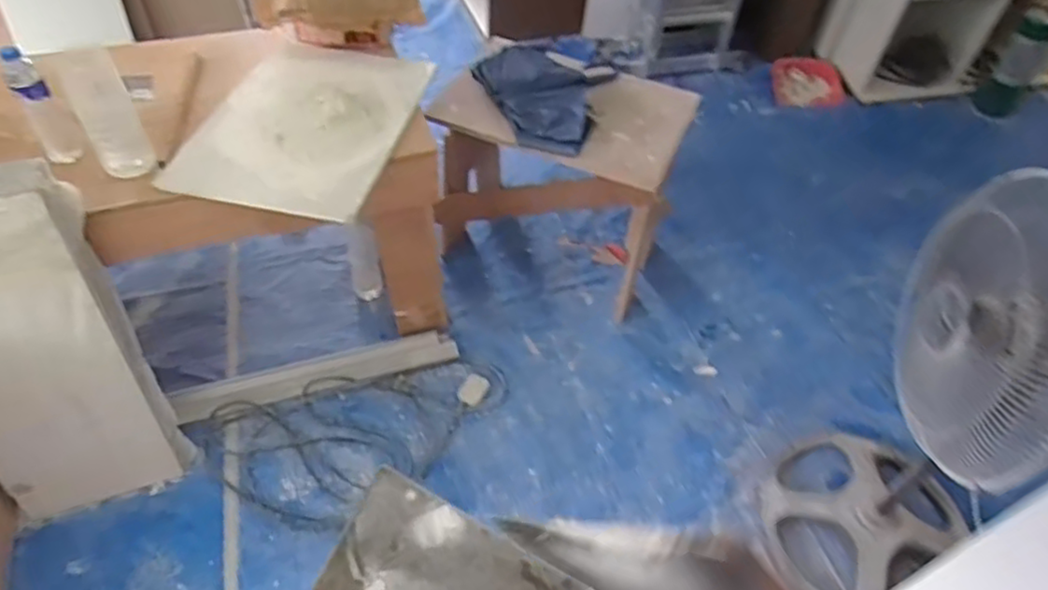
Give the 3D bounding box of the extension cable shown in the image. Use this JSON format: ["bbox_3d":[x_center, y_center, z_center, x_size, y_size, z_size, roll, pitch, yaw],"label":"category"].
[{"bbox_3d":[-0.375,0.332,1.660,0.710,0.035,0.391,-14,54,-16],"label":"extension cable"}]

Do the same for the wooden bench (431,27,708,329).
[{"bbox_3d":[0.088,-0.317,1.869,0.602,0.557,0.424,22,53,12],"label":"wooden bench"}]

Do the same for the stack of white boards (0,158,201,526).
[{"bbox_3d":[-0.941,0.117,1.320,0.348,0.770,0.105,-14,38,-16],"label":"stack of white boards"}]

